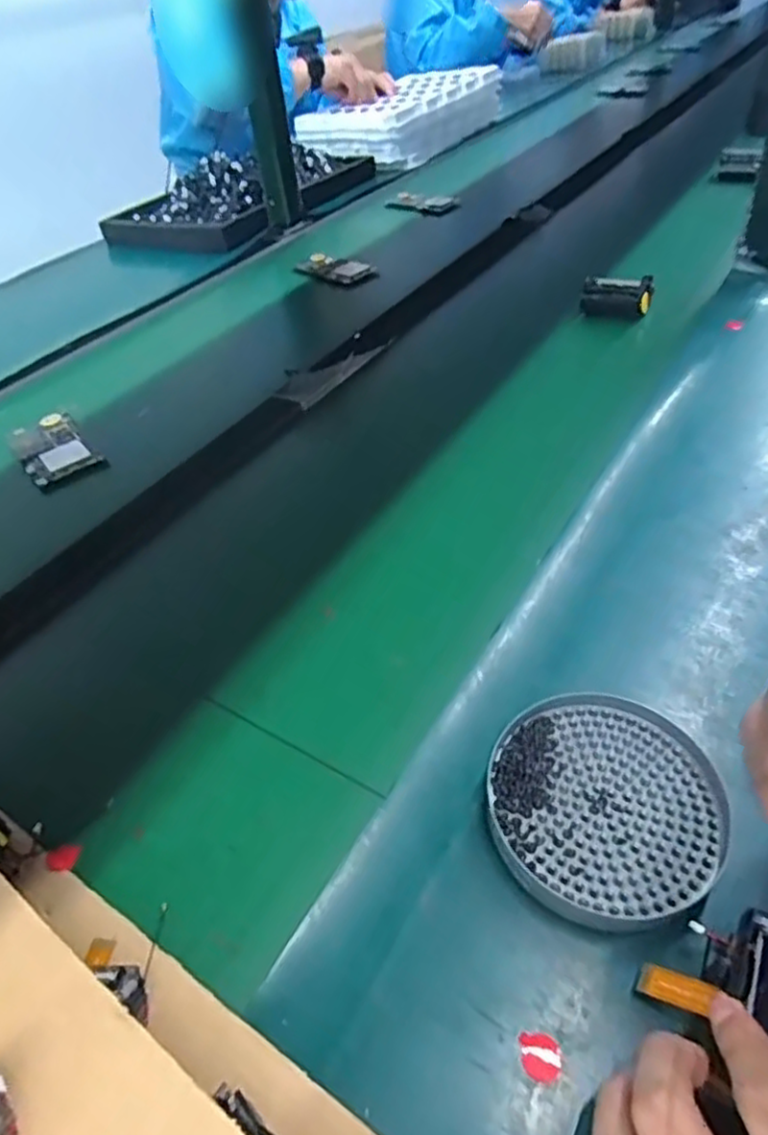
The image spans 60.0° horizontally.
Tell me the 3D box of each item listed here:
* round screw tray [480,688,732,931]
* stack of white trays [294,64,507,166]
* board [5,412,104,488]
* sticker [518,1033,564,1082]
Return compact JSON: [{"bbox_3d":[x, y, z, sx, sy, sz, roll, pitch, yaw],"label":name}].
[{"bbox_3d":[0.111,0.118,0.337,0.116,0.014,0.111,-3,43,3],"label":"round screw tray"},{"bbox_3d":[0.050,-0.963,1.413,0.276,0.097,0.523,26,52,29],"label":"stack of white trays"},{"bbox_3d":[-0.330,-0.119,0.660,0.064,0.022,0.125,-30,49,-24],"label":"board"},{"bbox_3d":[0.064,0.198,0.269,0.016,0.004,0.016,-3,43,3],"label":"sticker"}]

